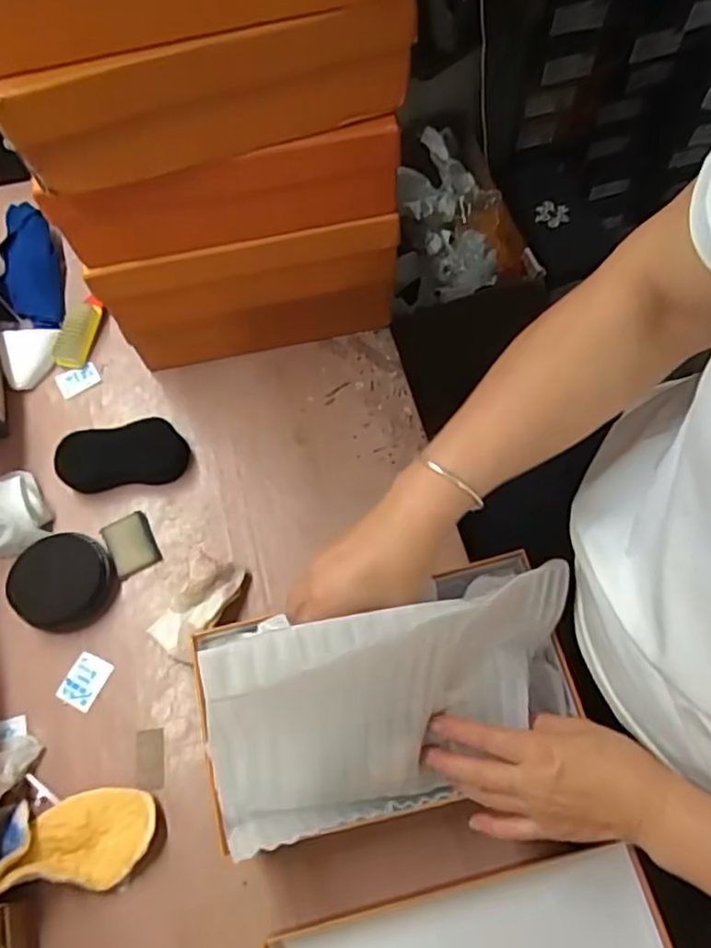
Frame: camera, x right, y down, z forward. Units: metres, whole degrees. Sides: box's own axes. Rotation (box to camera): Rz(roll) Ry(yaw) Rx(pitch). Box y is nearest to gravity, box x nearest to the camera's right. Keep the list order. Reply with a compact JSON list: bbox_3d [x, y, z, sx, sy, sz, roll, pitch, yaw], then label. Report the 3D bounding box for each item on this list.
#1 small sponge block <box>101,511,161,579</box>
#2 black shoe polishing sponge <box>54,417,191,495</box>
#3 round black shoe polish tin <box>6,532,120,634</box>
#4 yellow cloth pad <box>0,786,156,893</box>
[{"bbox_3d":[-0.225,0.069,0.660,0.045,0.010,0.059,-27,66,-9],"label":"small sponge block"},{"bbox_3d":[-0.241,-0.020,0.681,0.123,0.034,0.059,-9,65,-1],"label":"black shoe polishing sponge"},{"bbox_3d":[-0.279,0.102,0.630,0.087,0.043,0.087,-1,65,3],"label":"round black shoe polish tin"},{"bbox_3d":[-0.228,0.296,0.534,0.120,0.039,0.072,-4,65,1],"label":"yellow cloth pad"}]

